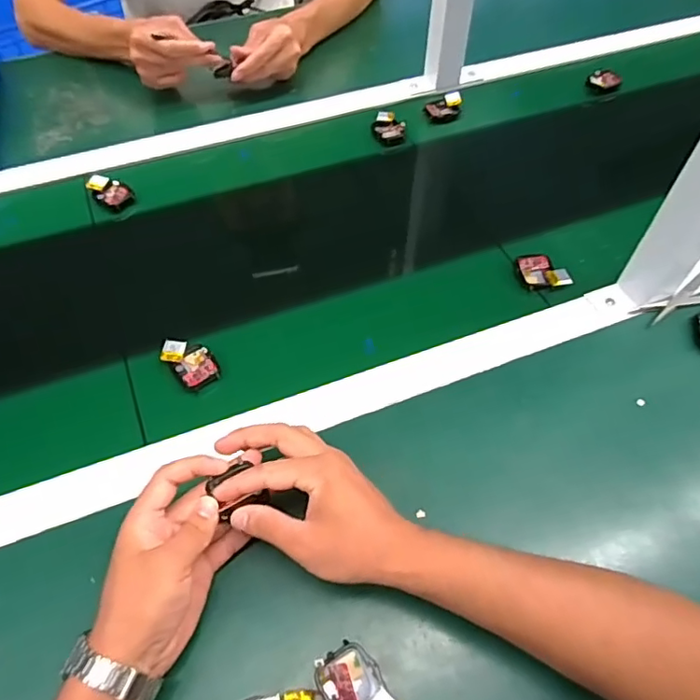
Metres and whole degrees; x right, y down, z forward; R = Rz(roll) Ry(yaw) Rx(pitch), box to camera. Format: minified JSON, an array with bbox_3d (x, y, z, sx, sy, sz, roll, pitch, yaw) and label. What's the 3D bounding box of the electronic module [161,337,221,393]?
[{"bbox_3d":[-0.149,0.010,0.509,0.056,0.012,0.036,39,66,19],"label":"electronic module"}]

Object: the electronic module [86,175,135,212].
[{"bbox_3d":[-0.282,-0.187,0.650,0.051,0.022,0.039,41,66,20],"label":"electronic module"}]

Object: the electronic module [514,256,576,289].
[{"bbox_3d":[0.205,-0.085,0.578,0.050,0.014,0.045,-1,55,1],"label":"electronic module"}]

